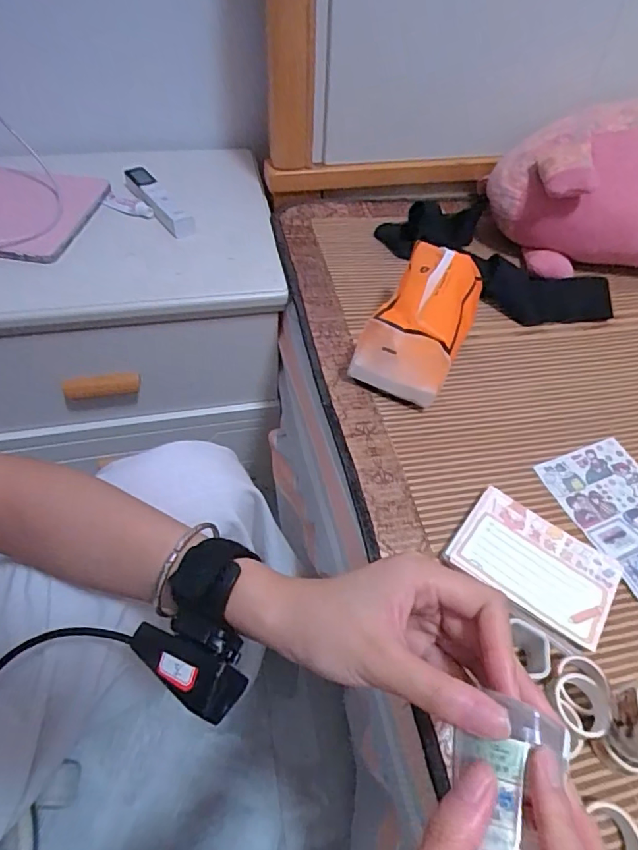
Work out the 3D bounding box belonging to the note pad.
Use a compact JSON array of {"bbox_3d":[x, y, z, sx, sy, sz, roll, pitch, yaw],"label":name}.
[{"bbox_3d":[0.168,0.111,0.401,0.119,0.022,0.083,32,56,20],"label":"note pad"}]

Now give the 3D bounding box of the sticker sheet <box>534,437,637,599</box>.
[{"bbox_3d":[0.272,0.076,0.448,0.098,0.006,0.134,-16,53,-17],"label":"sticker sheet"}]

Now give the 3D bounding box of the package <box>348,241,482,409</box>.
[{"bbox_3d":[0.103,-0.104,0.504,0.094,0.096,0.139,22,53,14],"label":"package"}]

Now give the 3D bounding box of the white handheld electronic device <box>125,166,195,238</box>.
[{"bbox_3d":[-0.216,-0.304,0.676,0.033,0.029,0.156,-29,58,-24],"label":"white handheld electronic device"}]

